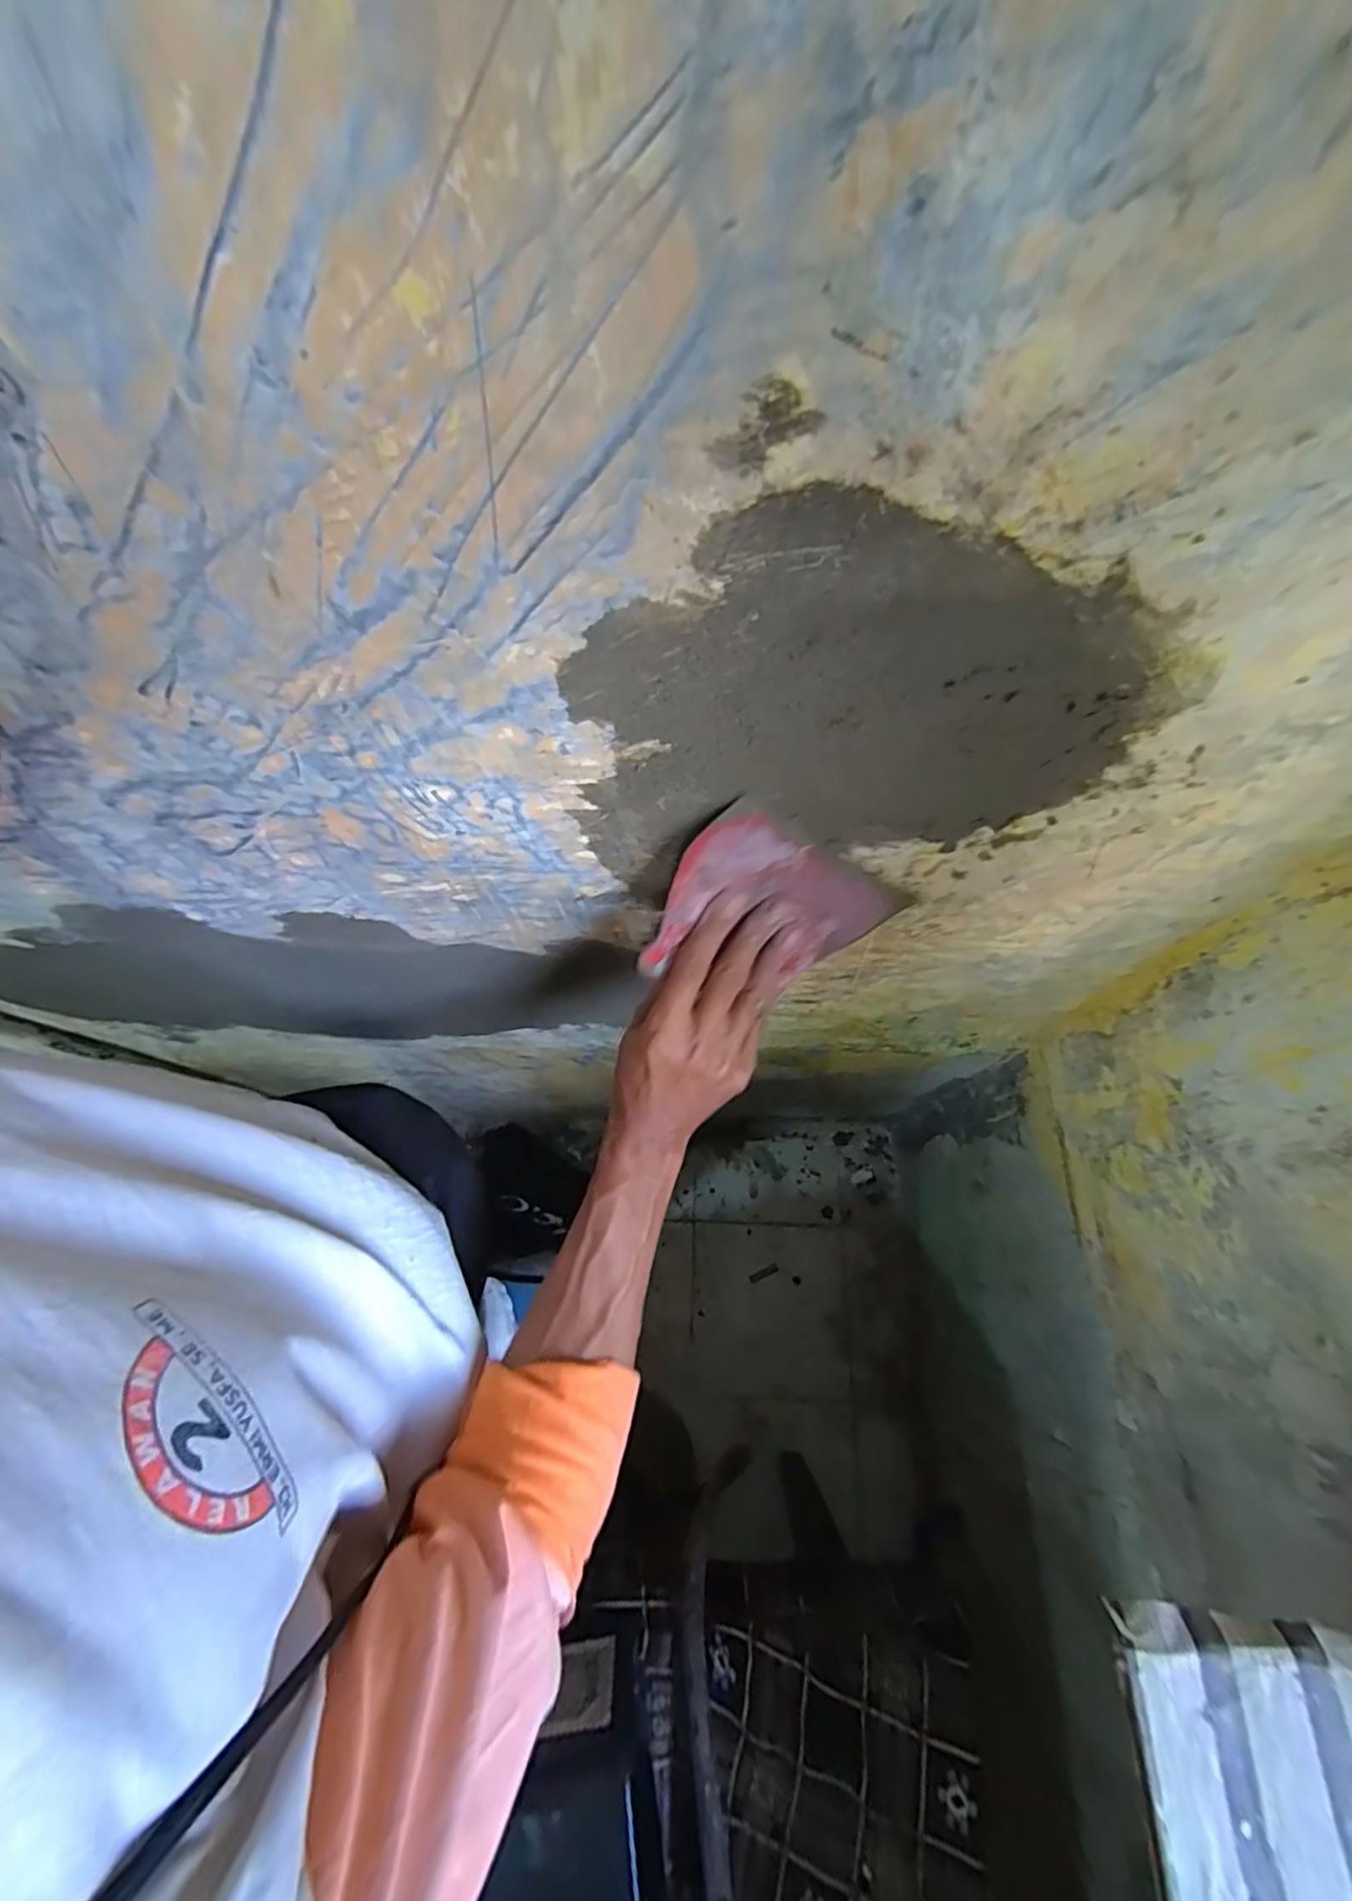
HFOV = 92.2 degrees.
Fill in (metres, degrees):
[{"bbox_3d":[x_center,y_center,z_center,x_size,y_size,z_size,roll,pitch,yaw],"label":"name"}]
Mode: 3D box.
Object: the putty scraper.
[{"bbox_3d":[0.063,-0.018,0.429,0.121,0.172,0.017,-46,44,27],"label":"putty scraper"}]

